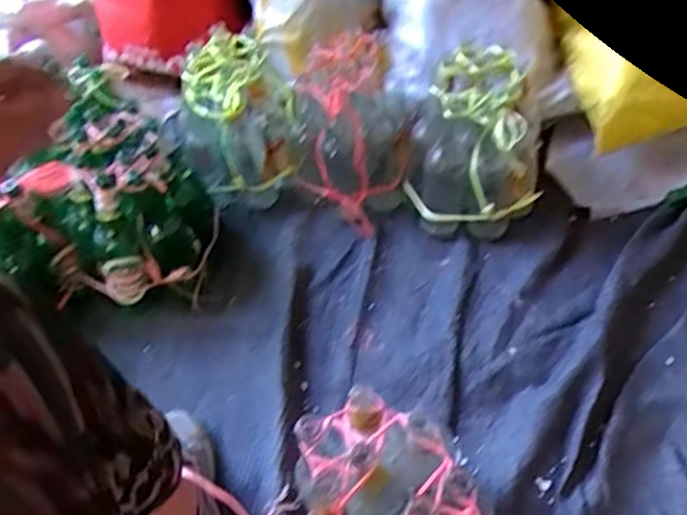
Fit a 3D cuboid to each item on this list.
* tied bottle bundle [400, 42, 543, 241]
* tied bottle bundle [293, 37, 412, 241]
[{"bbox_3d":[0.226,-0.202,1.097,0.224,0.241,0.247,3,50,9],"label":"tied bottle bundle"},{"bbox_3d":[0.021,-0.235,1.151,0.218,0.246,0.241,32,59,28],"label":"tied bottle bundle"}]

